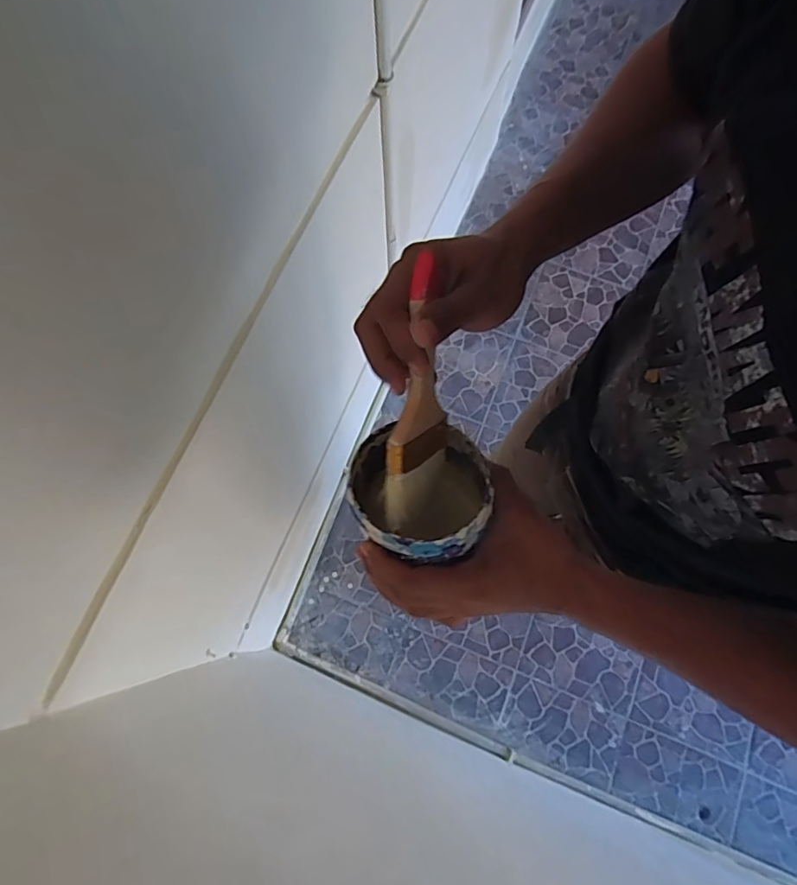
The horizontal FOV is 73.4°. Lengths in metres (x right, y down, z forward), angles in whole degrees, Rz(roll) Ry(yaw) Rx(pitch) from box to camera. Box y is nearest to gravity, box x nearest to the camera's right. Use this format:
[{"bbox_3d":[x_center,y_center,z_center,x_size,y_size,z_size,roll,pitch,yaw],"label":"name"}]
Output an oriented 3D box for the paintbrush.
[{"bbox_3d":[0.016,-0.032,0.365,0.012,0.176,0.066,20,32,36],"label":"paintbrush"}]

